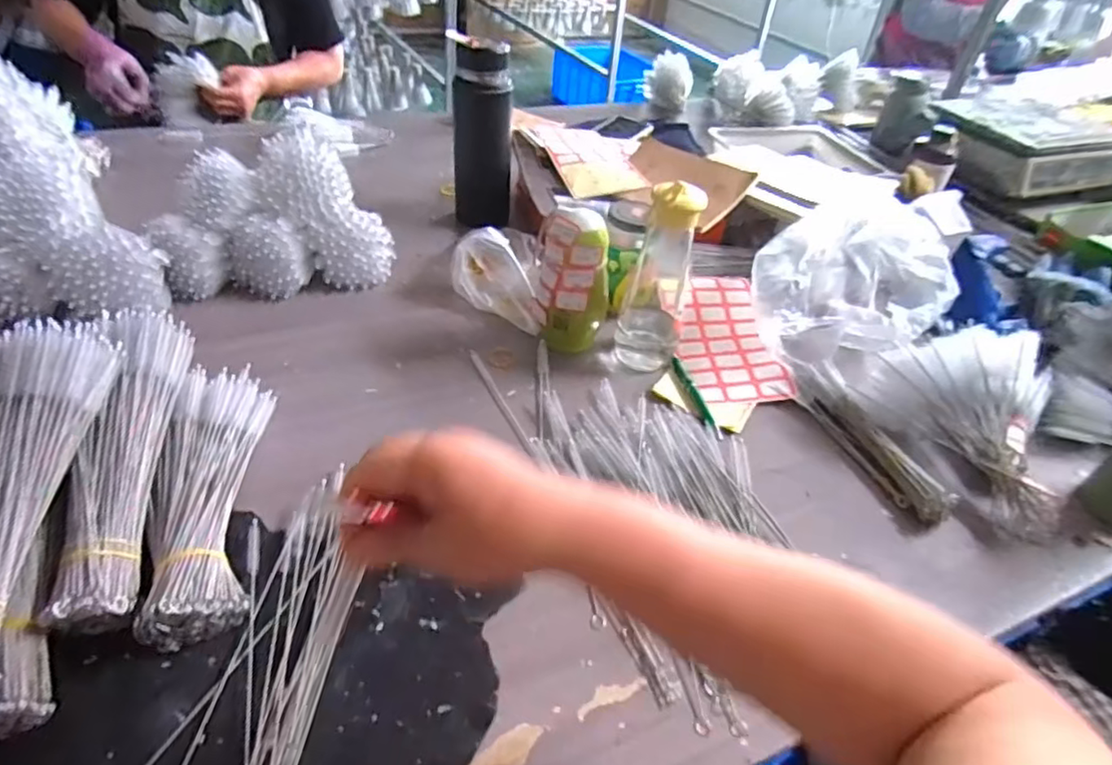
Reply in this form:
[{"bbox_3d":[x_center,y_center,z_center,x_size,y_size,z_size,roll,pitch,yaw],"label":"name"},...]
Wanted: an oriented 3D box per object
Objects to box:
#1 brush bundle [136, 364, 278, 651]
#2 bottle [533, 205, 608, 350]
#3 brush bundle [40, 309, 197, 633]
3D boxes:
[{"bbox_3d":[-0.273,0.084,0.489,0.067,0.051,0.239,-5,43,-13],"label":"brush bundle"},{"bbox_3d":[0.018,-0.107,0.662,0.074,0.150,0.055,5,43,0],"label":"bottle"},{"bbox_3d":[-0.320,0.053,0.461,0.052,0.052,0.241,-2,60,-8],"label":"brush bundle"}]

